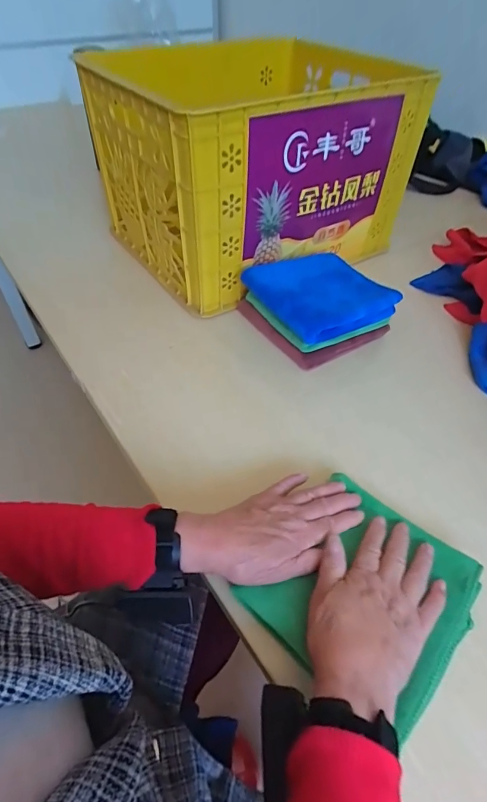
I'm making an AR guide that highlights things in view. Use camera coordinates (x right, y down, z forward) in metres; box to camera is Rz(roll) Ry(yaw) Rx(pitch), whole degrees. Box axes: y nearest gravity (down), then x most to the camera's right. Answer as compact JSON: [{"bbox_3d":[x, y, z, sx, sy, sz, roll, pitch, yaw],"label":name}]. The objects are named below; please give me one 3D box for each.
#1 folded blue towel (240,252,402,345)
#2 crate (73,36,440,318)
[{"bbox_3d":[0.111,-0.167,0.633,0.185,0.030,0.175,-24,52,-22],"label":"folded blue towel"},{"bbox_3d":[0.033,-0.434,0.774,0.500,0.277,0.368,-25,53,-23],"label":"crate"}]

